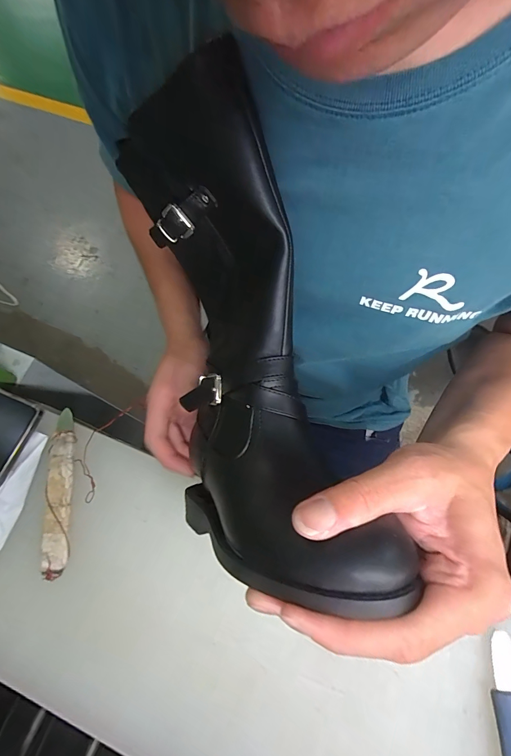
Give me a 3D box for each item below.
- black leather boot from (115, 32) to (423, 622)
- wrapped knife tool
[{"bbox_3d":[-0.014,-0.027,0.221,0.110,0.151,0.267,-11,91,-3],"label":"black leather boot"},{"bbox_3d":[-0.206,0.116,0.359,0.027,0.014,0.166,-4,71,0],"label":"wrapped knife tool"}]

